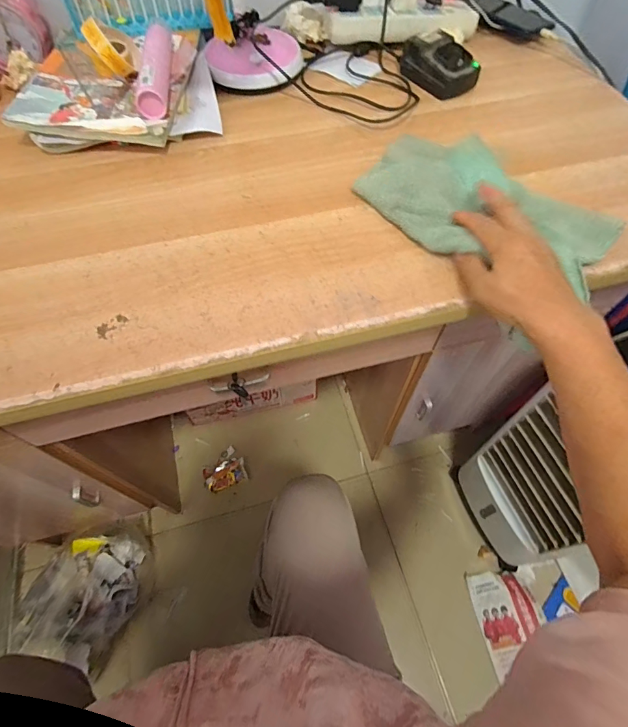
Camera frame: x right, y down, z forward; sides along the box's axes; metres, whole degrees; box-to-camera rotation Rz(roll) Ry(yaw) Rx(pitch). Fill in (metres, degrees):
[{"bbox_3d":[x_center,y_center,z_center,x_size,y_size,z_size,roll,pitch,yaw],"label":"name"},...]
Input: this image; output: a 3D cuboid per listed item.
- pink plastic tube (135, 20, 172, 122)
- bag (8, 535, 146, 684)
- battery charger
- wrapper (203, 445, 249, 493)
[{"bbox_3d":[-0.201,-0.379,0.513,0.032,0.031,0.176,-7,61,-3],"label":"pink plastic tube"},{"bbox_3d":[-0.460,0.466,0.819,0.179,0.150,0.244,18,63,11],"label":"bag"},{"bbox_3d":[0.174,-0.417,0.564,0.068,0.040,0.106,-27,64,-14],"label":"battery charger"},{"bbox_3d":[-0.224,0.265,1.006,0.099,0.022,0.081,-23,63,-12],"label":"wrapper"}]

